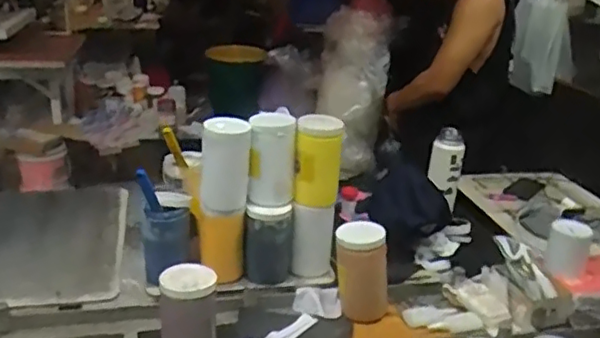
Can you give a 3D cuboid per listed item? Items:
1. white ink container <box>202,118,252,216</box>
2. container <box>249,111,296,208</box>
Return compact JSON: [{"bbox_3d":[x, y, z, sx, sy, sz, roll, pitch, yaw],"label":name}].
[{"bbox_3d":[-0.149,0.003,1.215,0.094,0.185,0.090,3,22,-1],"label":"white ink container"},{"bbox_3d":[-0.058,-0.024,1.279,0.090,0.173,0.096,3,22,-3],"label":"container"}]

